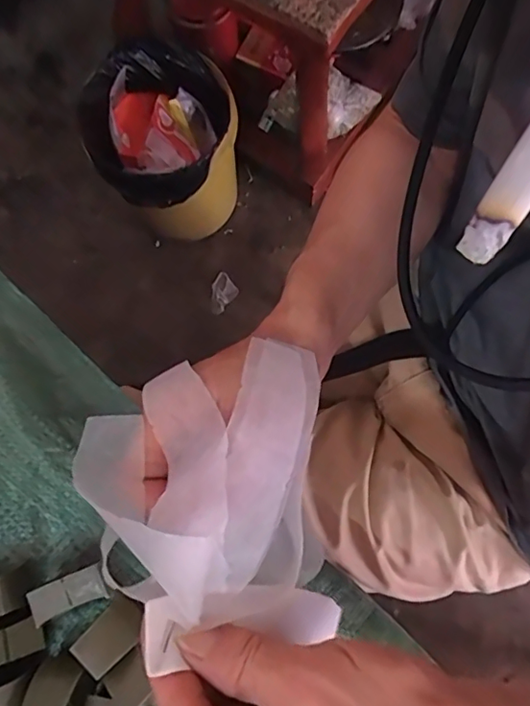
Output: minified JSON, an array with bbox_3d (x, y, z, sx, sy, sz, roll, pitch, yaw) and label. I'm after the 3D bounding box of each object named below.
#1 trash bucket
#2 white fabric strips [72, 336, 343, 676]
[{"bbox_3d":[-0.188,-0.385,1.067,0.258,0.344,0.279,0,76,1],"label":"trash bucket"},{"bbox_3d":[-0.026,0.061,0.237,0.110,0.044,0.124,-10,76,-1],"label":"white fabric strips"}]

